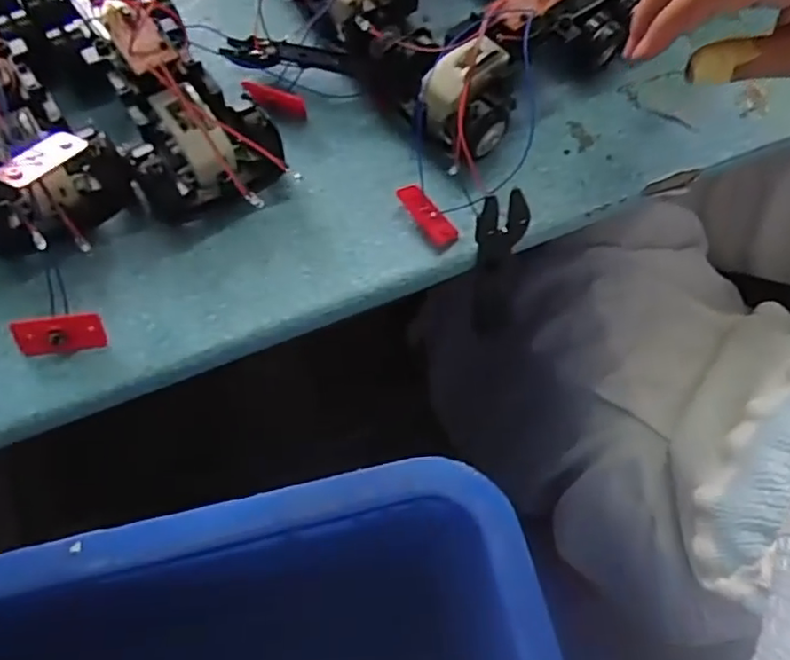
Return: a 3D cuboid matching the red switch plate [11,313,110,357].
[{"bbox_3d":[-0.155,0.002,0.286,0.038,0.019,0.011,-9,35,-8],"label":"red switch plate"}]

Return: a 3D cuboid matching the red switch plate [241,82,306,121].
[{"bbox_3d":[-0.071,-0.132,0.355,0.039,0.014,0.012,26,67,9],"label":"red switch plate"}]

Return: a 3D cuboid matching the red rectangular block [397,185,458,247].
[{"bbox_3d":[0.017,-0.061,0.332,0.013,0.010,0.039,-33,71,-16],"label":"red rectangular block"}]

